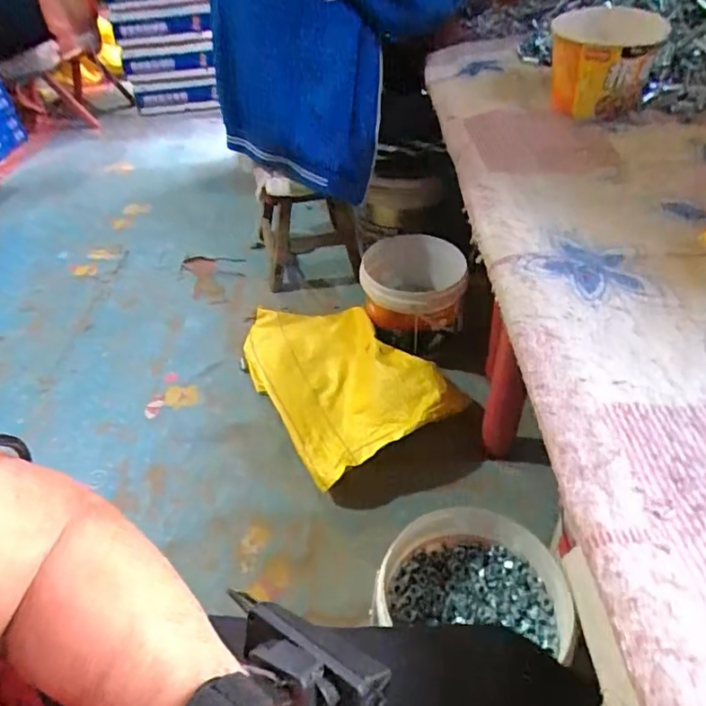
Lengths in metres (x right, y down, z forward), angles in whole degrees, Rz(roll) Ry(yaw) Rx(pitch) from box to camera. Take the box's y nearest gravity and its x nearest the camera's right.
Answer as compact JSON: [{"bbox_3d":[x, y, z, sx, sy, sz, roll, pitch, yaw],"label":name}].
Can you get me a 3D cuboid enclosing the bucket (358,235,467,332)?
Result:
[{"bbox_3d":[0.121,-0.143,1.107,0.217,0.125,0.174,8,43,13],"label":"bucket"}]

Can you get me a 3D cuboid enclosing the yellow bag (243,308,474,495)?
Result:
[{"bbox_3d":[-0.037,0.029,1.060,0.287,0.126,0.492,-23,44,-20],"label":"yellow bag"}]

